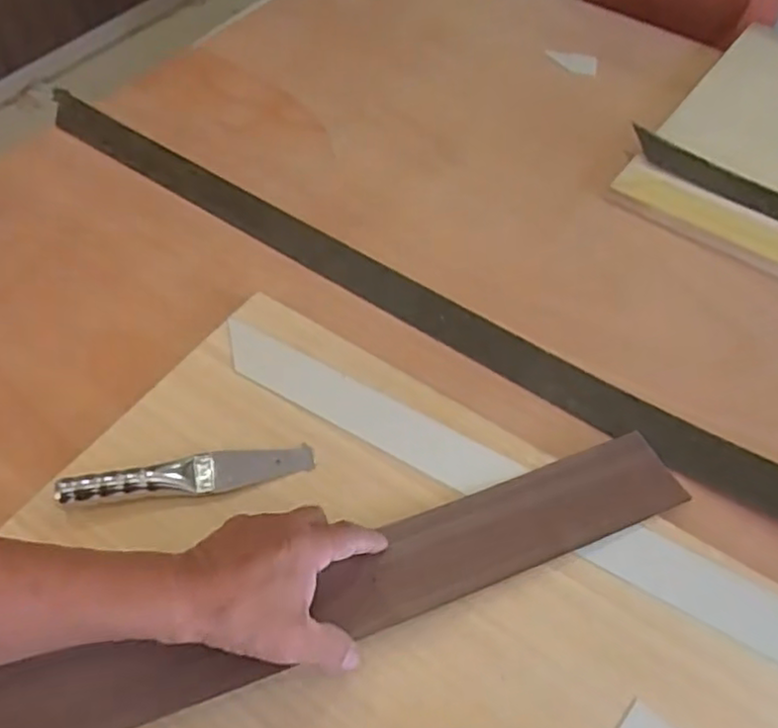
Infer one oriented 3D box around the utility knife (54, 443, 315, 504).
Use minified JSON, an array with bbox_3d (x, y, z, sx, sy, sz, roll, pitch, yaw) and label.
[{"bbox_3d":[-0.161,0.086,0.550,0.195,0.021,0.033,-7,55,-7],"label":"utility knife"}]

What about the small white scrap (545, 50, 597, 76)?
[{"bbox_3d":[0.254,-0.419,0.950,0.069,0.004,0.042,9,63,3],"label":"small white scrap"}]

